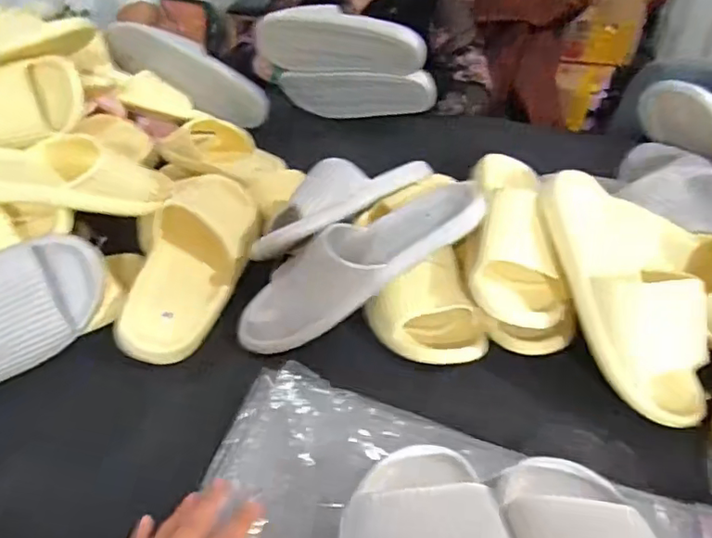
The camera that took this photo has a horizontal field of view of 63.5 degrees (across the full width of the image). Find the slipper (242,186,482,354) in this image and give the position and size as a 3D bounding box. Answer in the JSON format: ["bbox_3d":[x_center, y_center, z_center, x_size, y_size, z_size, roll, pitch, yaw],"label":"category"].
[{"bbox_3d":[-0.002,-0.015,0.585,0.278,0.061,0.094,-32,45,-7],"label":"slipper"}]

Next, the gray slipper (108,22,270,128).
[{"bbox_3d":[-0.271,-0.315,0.945,0.270,0.094,0.064,24,32,-23],"label":"gray slipper"}]

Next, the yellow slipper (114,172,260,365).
[{"bbox_3d":[-0.175,-0.023,0.640,0.104,0.073,0.277,2,38,1],"label":"yellow slipper"}]

